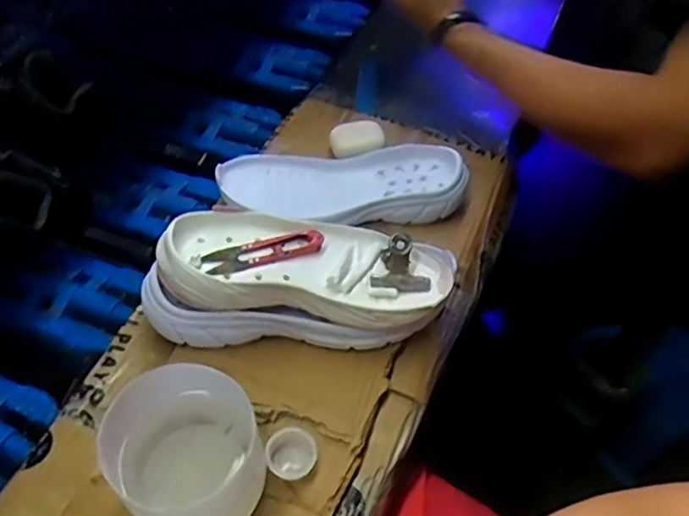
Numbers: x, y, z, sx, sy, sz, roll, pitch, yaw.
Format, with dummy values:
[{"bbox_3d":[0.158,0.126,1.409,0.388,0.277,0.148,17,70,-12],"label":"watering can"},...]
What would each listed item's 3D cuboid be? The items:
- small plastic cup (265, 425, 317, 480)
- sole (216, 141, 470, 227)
[{"bbox_3d":[-0.039,0.140,0.454,0.036,0.016,0.035,1,51,-1],"label":"small plastic cup"},{"bbox_3d":[-0.001,-0.073,0.614,0.230,0.038,0.078,-2,51,-3],"label":"sole"}]

